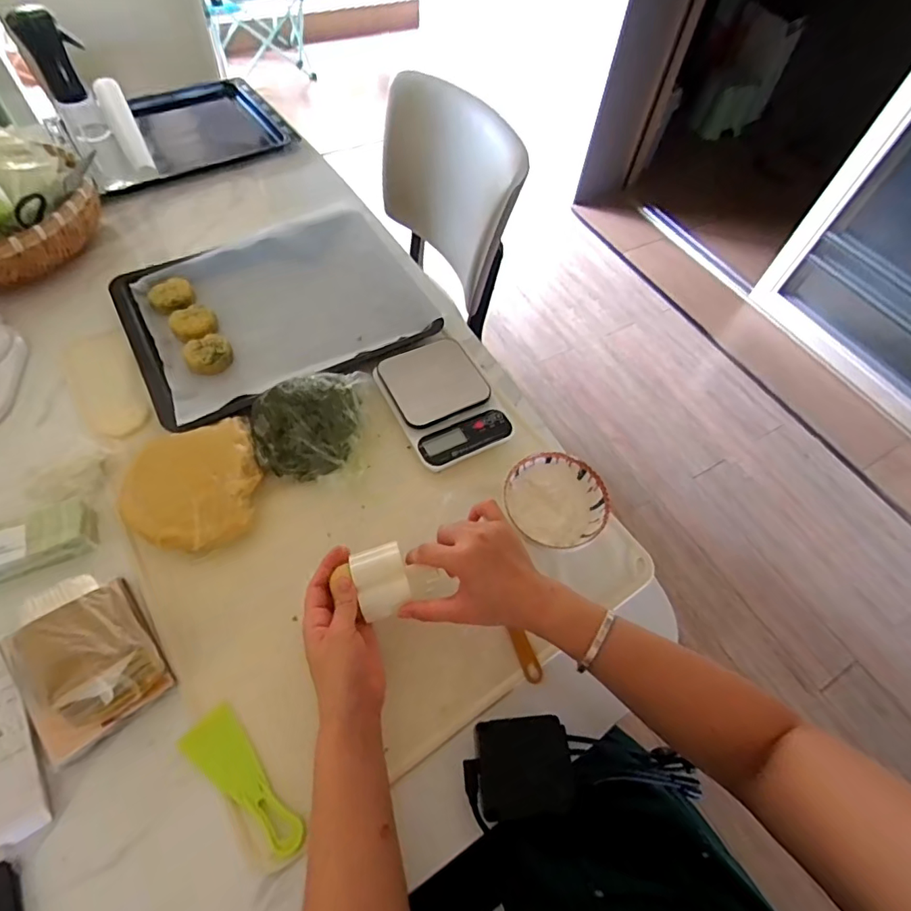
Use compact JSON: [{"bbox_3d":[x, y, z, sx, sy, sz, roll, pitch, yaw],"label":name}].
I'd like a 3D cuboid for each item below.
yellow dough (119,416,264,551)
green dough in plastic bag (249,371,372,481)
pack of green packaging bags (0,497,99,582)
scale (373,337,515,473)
[{"bbox_3d":[-0.297,0.038,0.569,0.144,0.044,0.155,-19,62,-16],"label":"yellow dough"},{"bbox_3d":[-0.176,-0.043,0.592,0.129,0.069,0.132,2,58,-4],"label":"green dough in plastic bag"},{"bbox_3d":[-0.474,0.101,0.512,0.176,0.037,0.063,-19,62,-15],"label":"pack of green packaging bags"},{"bbox_3d":[-0.015,-0.072,0.652,0.127,0.029,0.171,-24,64,-18],"label":"scale"}]

